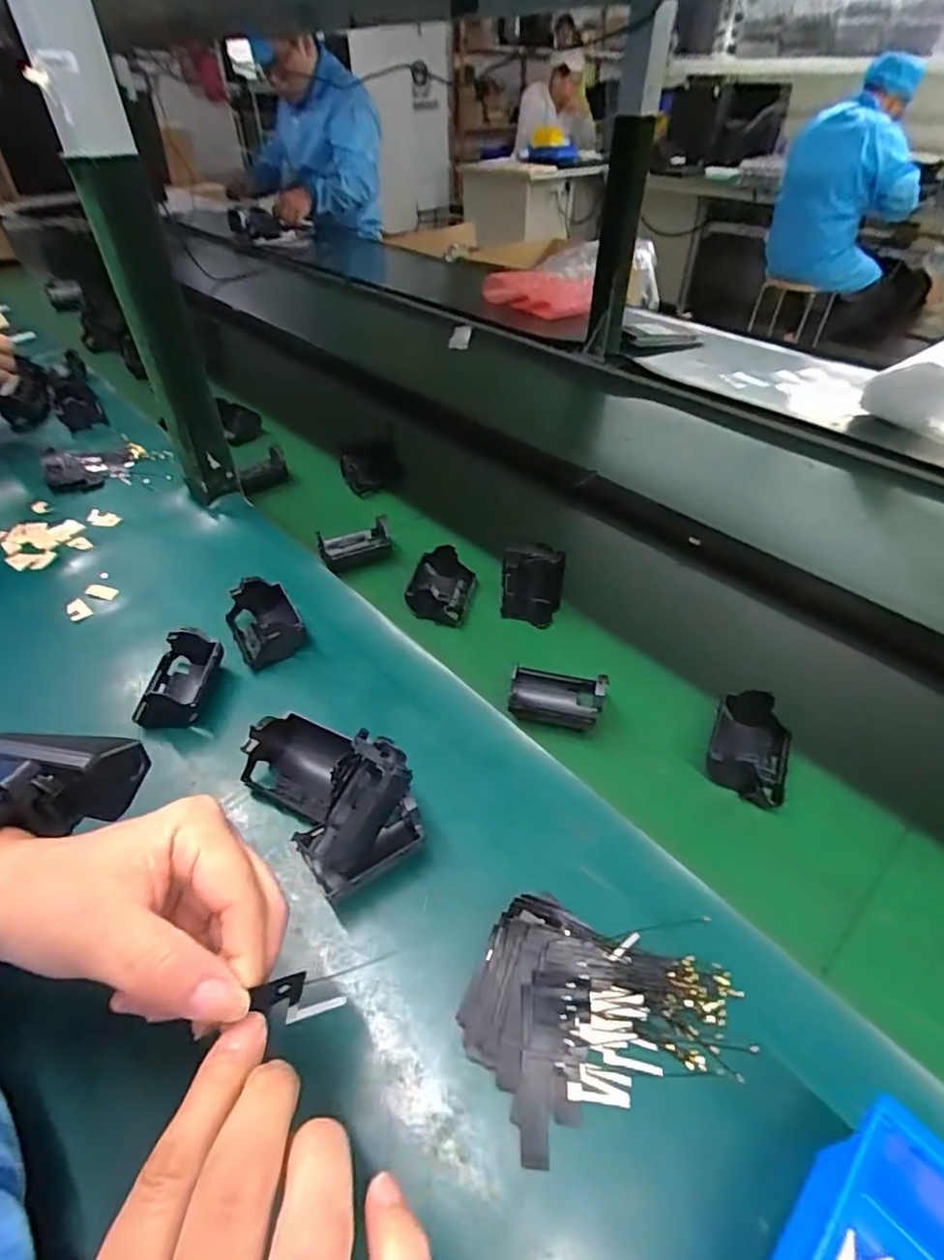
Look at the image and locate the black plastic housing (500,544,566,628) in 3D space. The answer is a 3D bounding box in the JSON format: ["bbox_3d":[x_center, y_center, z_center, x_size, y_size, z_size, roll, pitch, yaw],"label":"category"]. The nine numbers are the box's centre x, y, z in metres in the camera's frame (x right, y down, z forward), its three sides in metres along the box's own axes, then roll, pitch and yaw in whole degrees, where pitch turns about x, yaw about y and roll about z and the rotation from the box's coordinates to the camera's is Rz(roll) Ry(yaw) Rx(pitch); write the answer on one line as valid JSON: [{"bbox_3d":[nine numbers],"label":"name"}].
[{"bbox_3d":[0.053,-0.038,0.514,0.053,0.072,0.034,8,45,8],"label":"black plastic housing"}]

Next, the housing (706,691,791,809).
[{"bbox_3d":[0.196,0.081,0.404,0.050,0.041,0.070,18,47,18],"label":"housing"}]

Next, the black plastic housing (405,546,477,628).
[{"bbox_3d":[-0.028,-0.043,0.532,0.054,0.039,0.071,6,45,7],"label":"black plastic housing"}]

